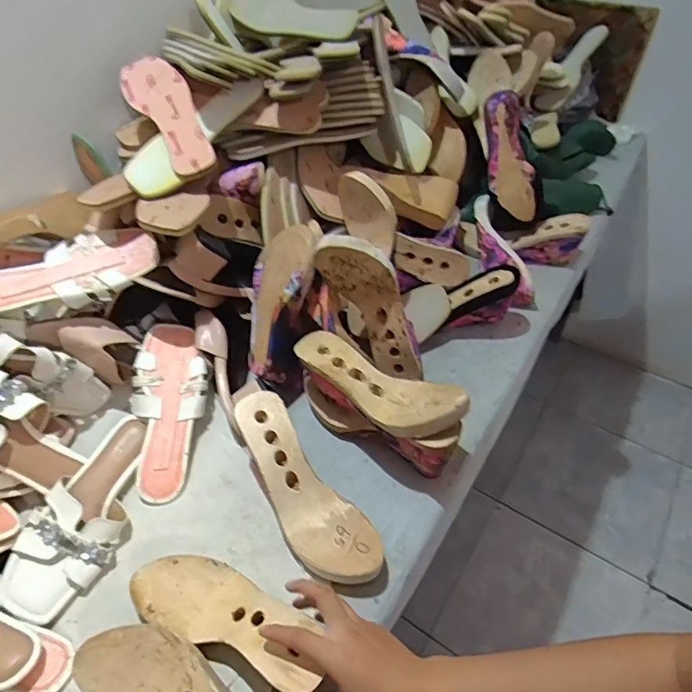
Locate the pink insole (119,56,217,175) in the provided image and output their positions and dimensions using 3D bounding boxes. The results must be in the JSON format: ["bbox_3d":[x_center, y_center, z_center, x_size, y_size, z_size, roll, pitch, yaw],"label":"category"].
[{"bbox_3d":[-0.251,-0.336,0.701,0.080,0.008,0.235,-34,72,-8],"label":"pink insole"}]

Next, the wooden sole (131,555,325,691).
[{"bbox_3d":[-0.114,0.258,0.477,0.224,0.039,0.074,4,45,35],"label":"wooden sole"}]

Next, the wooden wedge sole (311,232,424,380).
[{"bbox_3d":[0.035,-0.052,0.675,0.080,0.237,0.057,-2,37,48],"label":"wooden wedge sole"}]

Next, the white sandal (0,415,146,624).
[{"bbox_3d":[-0.303,0.193,0.587,0.098,0.045,0.239,16,51,17],"label":"white sandal"}]

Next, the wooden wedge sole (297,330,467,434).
[{"bbox_3d":[0.032,0.039,0.604,0.236,0.044,0.081,28,55,25],"label":"wooden wedge sole"}]

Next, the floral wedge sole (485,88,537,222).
[{"bbox_3d":[0.289,-0.327,0.861,0.063,0.222,0.062,-20,15,-15],"label":"floral wedge sole"}]

